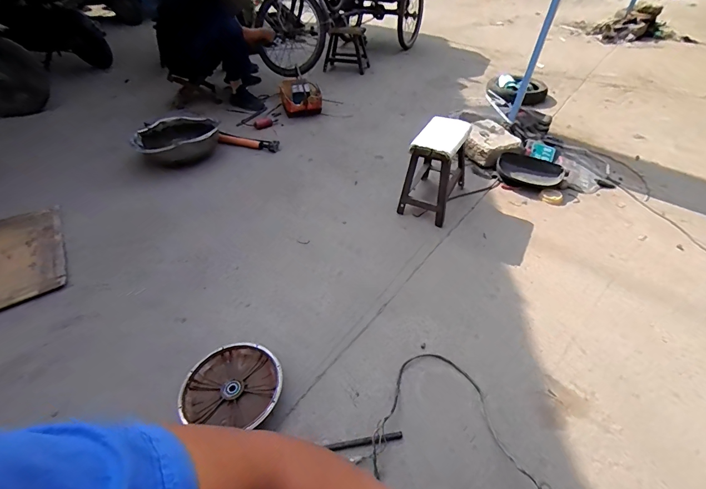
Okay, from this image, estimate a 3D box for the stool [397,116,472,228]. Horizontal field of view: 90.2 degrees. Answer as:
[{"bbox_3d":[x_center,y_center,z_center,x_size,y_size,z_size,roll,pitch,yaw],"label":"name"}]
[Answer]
[{"bbox_3d":[0.287,-0.260,1.194,0.156,0.243,0.292,20,50,24],"label":"stool"}]

